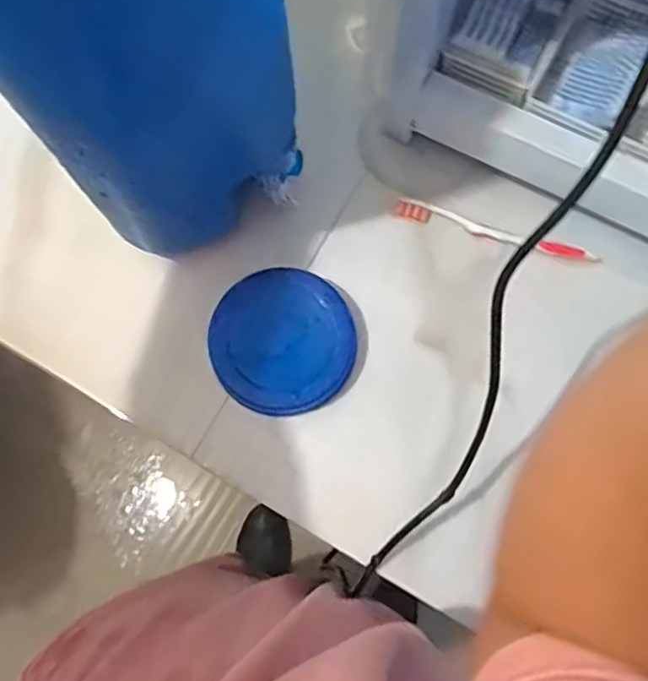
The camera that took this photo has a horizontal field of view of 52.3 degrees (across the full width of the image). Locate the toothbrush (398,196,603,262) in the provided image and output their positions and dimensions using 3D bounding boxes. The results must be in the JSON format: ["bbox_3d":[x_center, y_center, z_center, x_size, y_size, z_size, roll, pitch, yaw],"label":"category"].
[{"bbox_3d":[0.148,-0.096,0.573,0.175,0.014,0.017,18,77,4],"label":"toothbrush"}]

